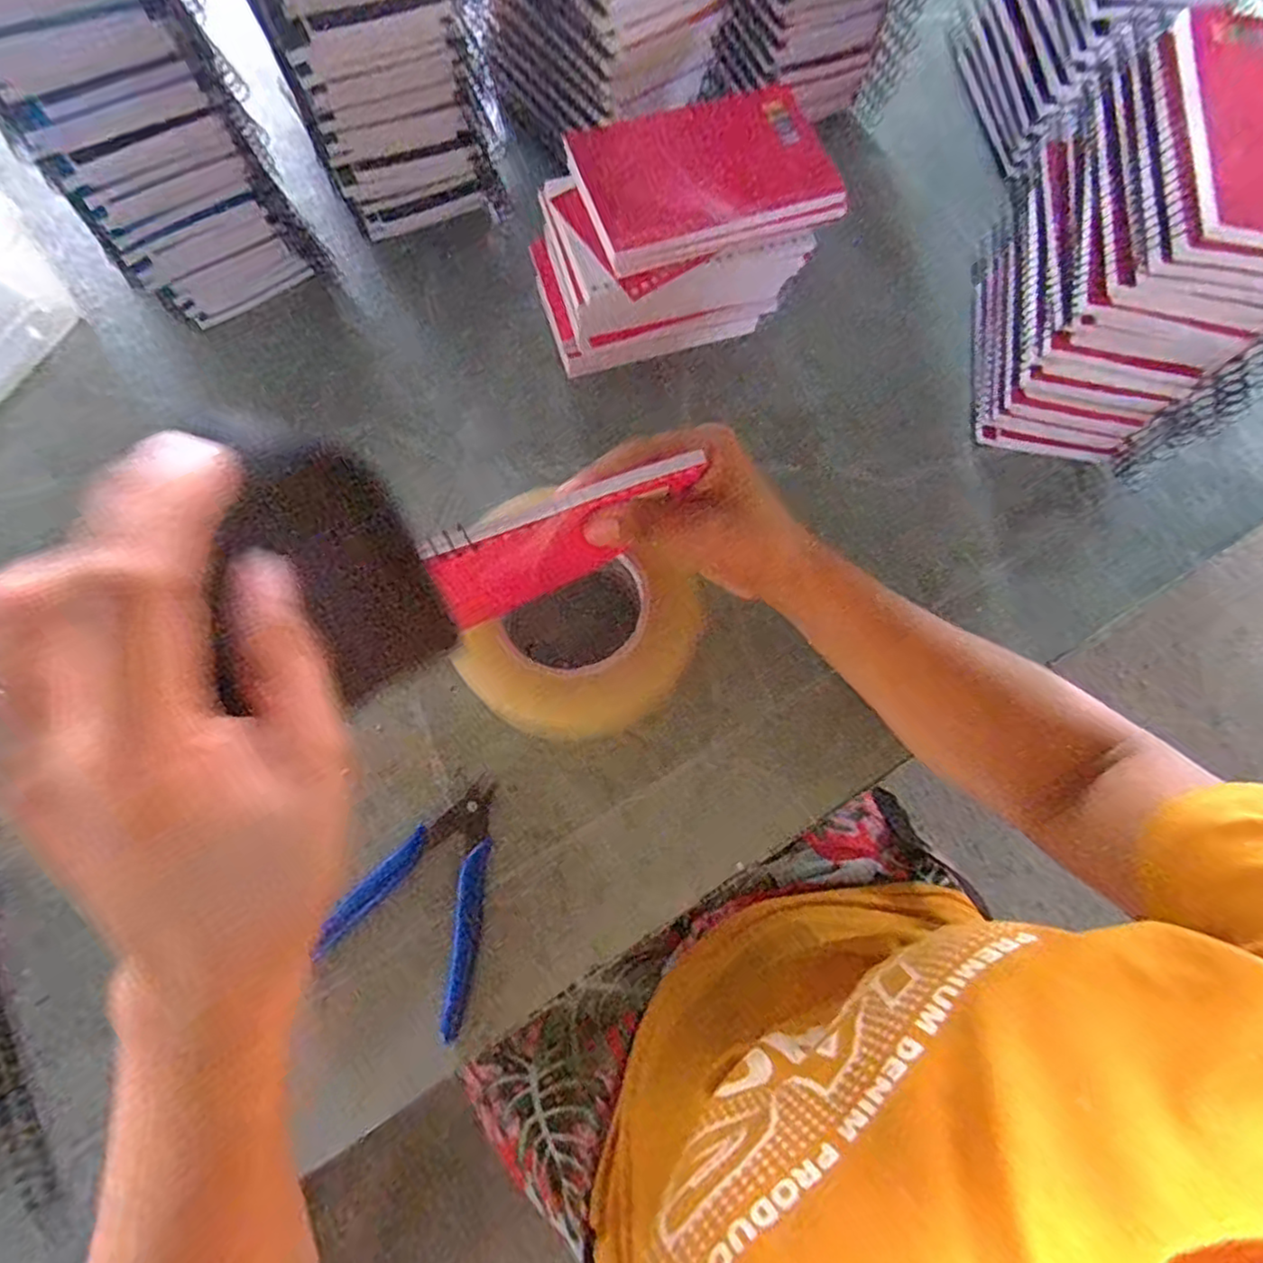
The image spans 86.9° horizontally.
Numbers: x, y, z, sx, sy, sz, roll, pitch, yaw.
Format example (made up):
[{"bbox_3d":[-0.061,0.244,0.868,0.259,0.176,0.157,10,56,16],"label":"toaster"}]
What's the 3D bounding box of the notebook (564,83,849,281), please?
[{"bbox_3d":[0.038,-0.249,0.358,0.130,0.012,0.093,-18,80,-1],"label":"notebook"}]

